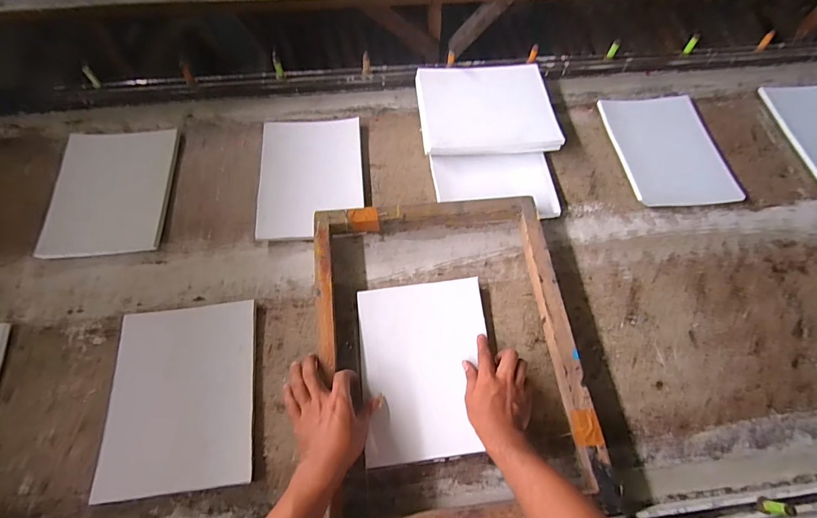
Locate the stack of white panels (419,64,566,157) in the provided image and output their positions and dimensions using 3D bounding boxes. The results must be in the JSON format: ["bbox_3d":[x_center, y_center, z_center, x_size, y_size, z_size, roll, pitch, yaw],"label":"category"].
[{"bbox_3d":[0.163,-0.316,0.838,0.273,0.029,0.210,-5,70,-3],"label":"stack of white panels"}]

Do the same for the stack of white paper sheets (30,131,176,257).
[{"bbox_3d":[-0.566,-0.135,0.752,0.206,0.013,0.267,-3,65,-3],"label":"stack of white paper sheets"}]

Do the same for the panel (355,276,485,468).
[{"bbox_3d":[0.028,0.167,0.628,0.199,0.014,0.265,-5,67,-3],"label":"panel"}]

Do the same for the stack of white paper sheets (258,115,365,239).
[{"bbox_3d":[-0.189,-0.161,0.777,0.192,0.014,0.253,-1,75,-9],"label":"stack of white paper sheets"}]

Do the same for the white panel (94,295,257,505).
[{"bbox_3d":[-0.349,0.205,0.611,0.211,0.012,0.269,-7,66,-5],"label":"white panel"}]

